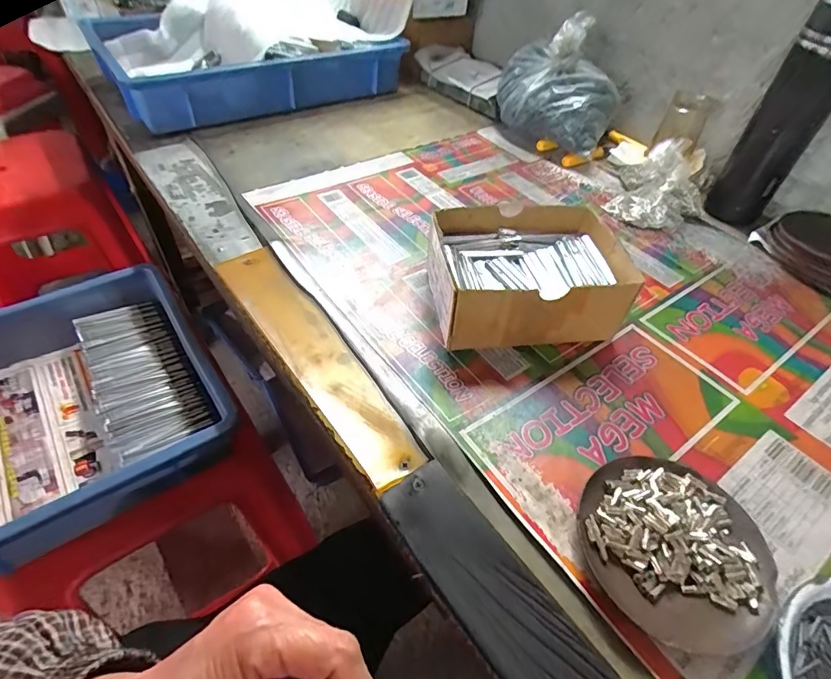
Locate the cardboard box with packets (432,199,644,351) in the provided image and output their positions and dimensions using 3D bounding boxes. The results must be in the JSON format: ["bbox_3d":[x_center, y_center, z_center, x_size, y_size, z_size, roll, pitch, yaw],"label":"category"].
[{"bbox_3d":[0.099,-0.061,0.427,0.159,0.069,0.122,-5,49,-9],"label":"cardboard box with packets"}]

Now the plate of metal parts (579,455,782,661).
[{"bbox_3d":[0.162,0.128,0.291,0.108,0.025,0.111,2,48,-3],"label":"plate of metal parts"}]

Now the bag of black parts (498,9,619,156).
[{"bbox_3d":[0.195,-0.352,0.654,0.177,0.142,0.110,29,52,20],"label":"bag of black parts"}]

